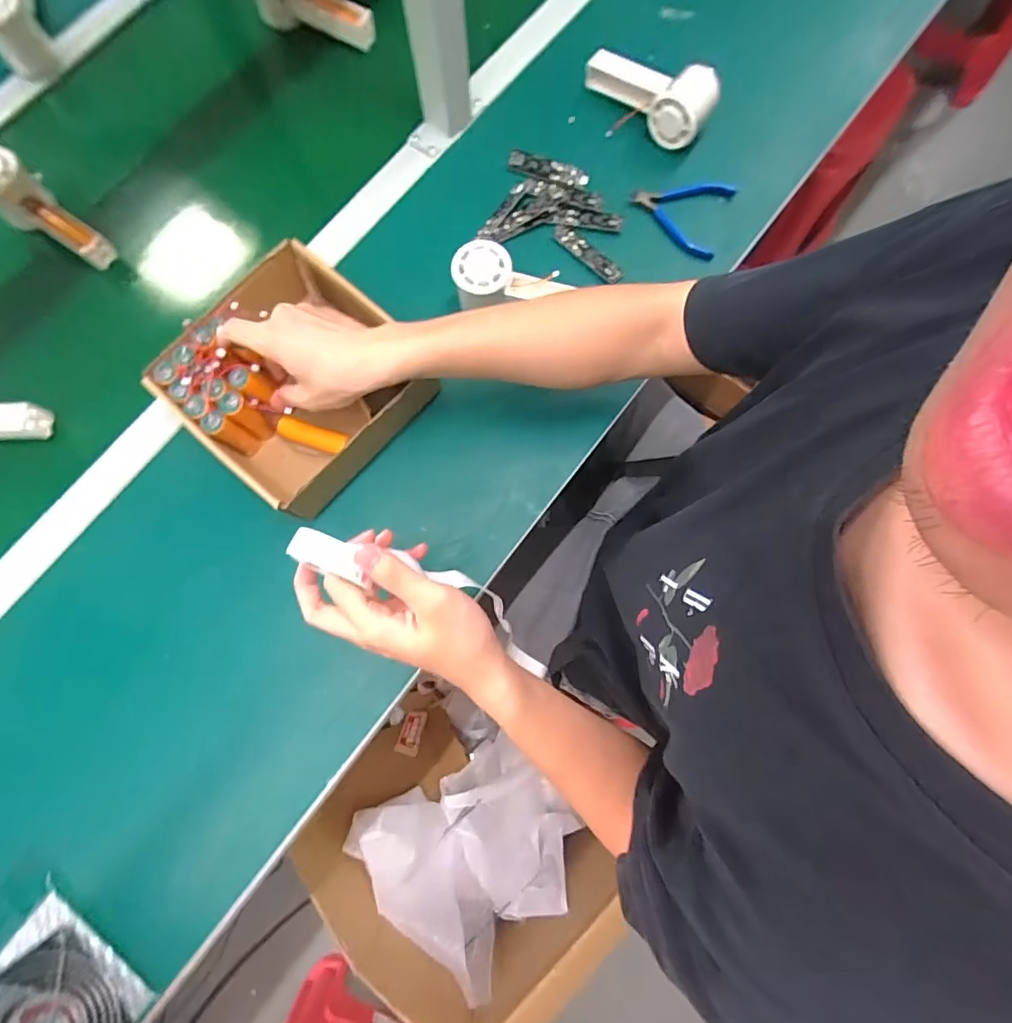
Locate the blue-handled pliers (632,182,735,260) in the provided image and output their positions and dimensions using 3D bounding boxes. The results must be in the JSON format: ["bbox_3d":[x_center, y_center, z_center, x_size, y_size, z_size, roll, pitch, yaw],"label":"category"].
[{"bbox_3d":[0.197,-0.344,0.595,0.105,0.015,0.106,22,79,5],"label":"blue-handled pliers"}]

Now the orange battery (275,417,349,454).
[{"bbox_3d":[-0.194,-0.076,0.524,0.074,0.016,0.021,16,78,3],"label":"orange battery"}]

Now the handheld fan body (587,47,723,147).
[{"bbox_3d":[0.163,-0.478,0.595,0.154,0.050,0.087,15,78,3],"label":"handheld fan body"}]

